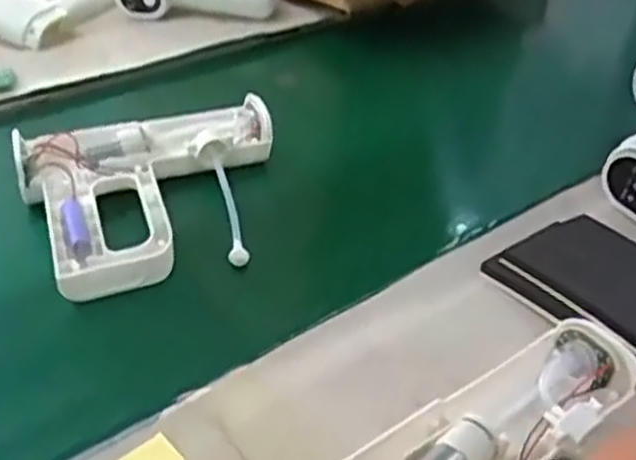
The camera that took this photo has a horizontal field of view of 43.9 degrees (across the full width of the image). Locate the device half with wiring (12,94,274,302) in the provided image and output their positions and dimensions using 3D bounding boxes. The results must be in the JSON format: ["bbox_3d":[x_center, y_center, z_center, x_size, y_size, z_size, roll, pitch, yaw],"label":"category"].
[{"bbox_3d":[-0.122,-0.037,0.618,0.204,0.036,0.177,-9,40,-18],"label":"device half with wiring"}]

